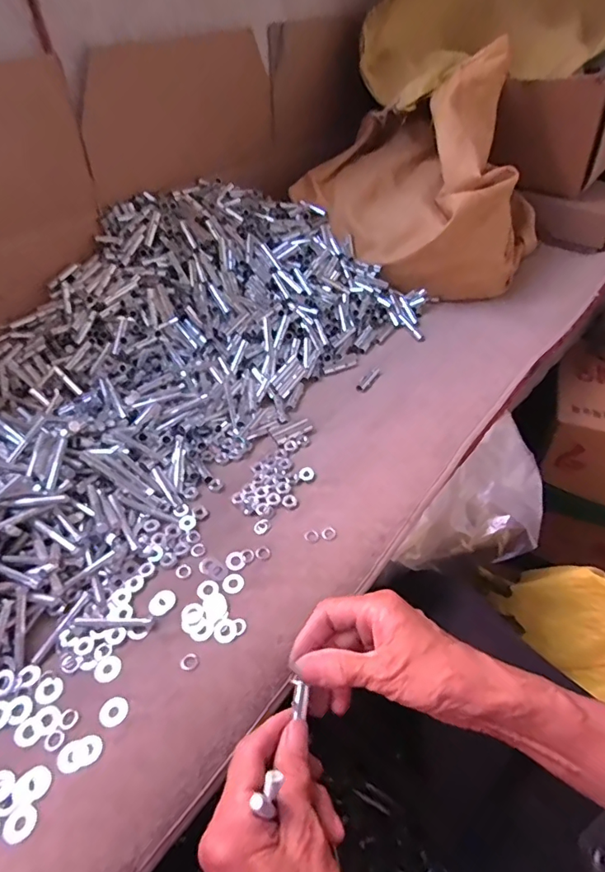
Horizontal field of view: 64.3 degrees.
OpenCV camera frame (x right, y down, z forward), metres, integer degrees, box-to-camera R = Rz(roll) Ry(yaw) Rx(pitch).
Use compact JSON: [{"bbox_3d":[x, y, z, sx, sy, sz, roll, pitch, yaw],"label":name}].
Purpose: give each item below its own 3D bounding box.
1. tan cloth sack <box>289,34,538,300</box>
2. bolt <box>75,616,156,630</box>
[{"bbox_3d":[0.169,-0.357,0.686,0.306,0.245,0.240,30,52,25],"label":"tan cloth sack"},{"bbox_3d":[-0.144,0.142,0.369,0.059,0.005,0.007,2,48,0],"label":"bolt"}]

